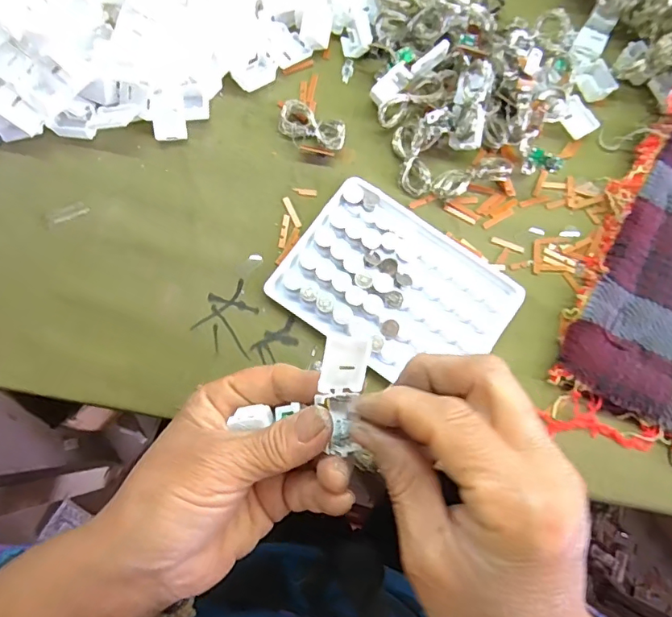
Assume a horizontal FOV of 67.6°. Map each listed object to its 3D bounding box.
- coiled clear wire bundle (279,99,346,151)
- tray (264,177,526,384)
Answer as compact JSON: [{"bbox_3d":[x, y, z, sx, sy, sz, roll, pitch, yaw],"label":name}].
[{"bbox_3d":[-0.015,-0.115,0.321,0.044,0.010,0.024,29,77,3],"label":"coiled clear wire bundle"},{"bbox_3d":[0.038,-0.012,0.299,0.128,0.008,0.095,35,78,4],"label":"tray"}]

